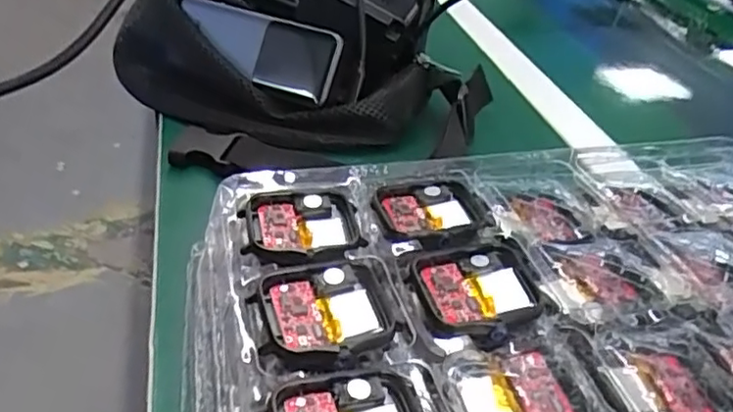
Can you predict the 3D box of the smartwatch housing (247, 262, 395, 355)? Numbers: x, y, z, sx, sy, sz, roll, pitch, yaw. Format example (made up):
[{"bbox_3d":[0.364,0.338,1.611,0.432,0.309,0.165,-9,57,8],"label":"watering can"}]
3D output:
[{"bbox_3d":[-0.014,0.035,0.215,0.046,0.006,0.038,-3,38,-15],"label":"smartwatch housing"}]

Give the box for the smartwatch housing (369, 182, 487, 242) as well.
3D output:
[{"bbox_3d":[0.027,0.002,0.270,0.045,0.005,0.041,4,37,-5],"label":"smartwatch housing"}]

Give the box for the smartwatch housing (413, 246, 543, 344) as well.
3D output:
[{"bbox_3d":[0.042,0.031,0.233,0.042,0.009,0.039,-5,39,-18],"label":"smartwatch housing"}]

